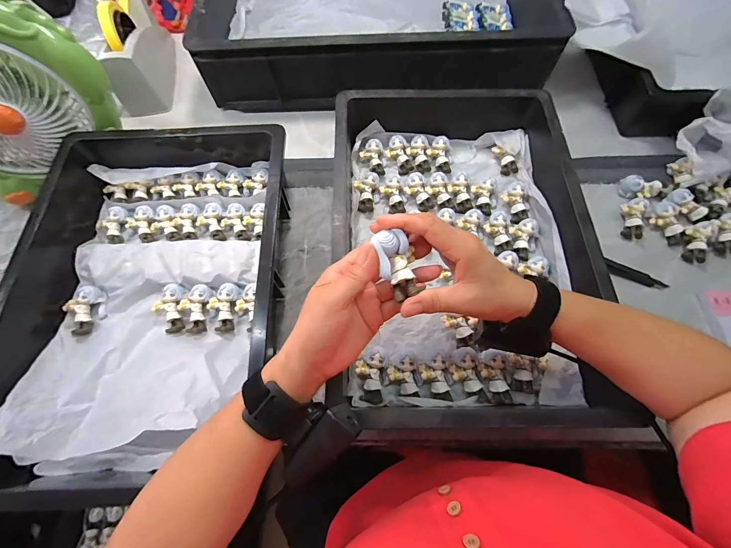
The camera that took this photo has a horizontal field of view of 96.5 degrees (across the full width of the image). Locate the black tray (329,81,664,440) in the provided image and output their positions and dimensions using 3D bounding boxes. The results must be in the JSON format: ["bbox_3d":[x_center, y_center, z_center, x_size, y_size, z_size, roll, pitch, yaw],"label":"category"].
[{"bbox_3d":[0.121,-0.058,0.441,0.310,0.106,0.483,-1,67,1],"label":"black tray"}]

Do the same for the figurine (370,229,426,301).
[{"bbox_3d":[0.029,-0.008,0.274,0.031,0.029,0.053,-19,68,-6],"label":"figurine"}]

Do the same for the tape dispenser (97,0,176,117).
[{"bbox_3d":[-0.402,-0.401,0.581,0.066,0.120,0.234,-6,67,-1],"label":"tape dispenser"}]

